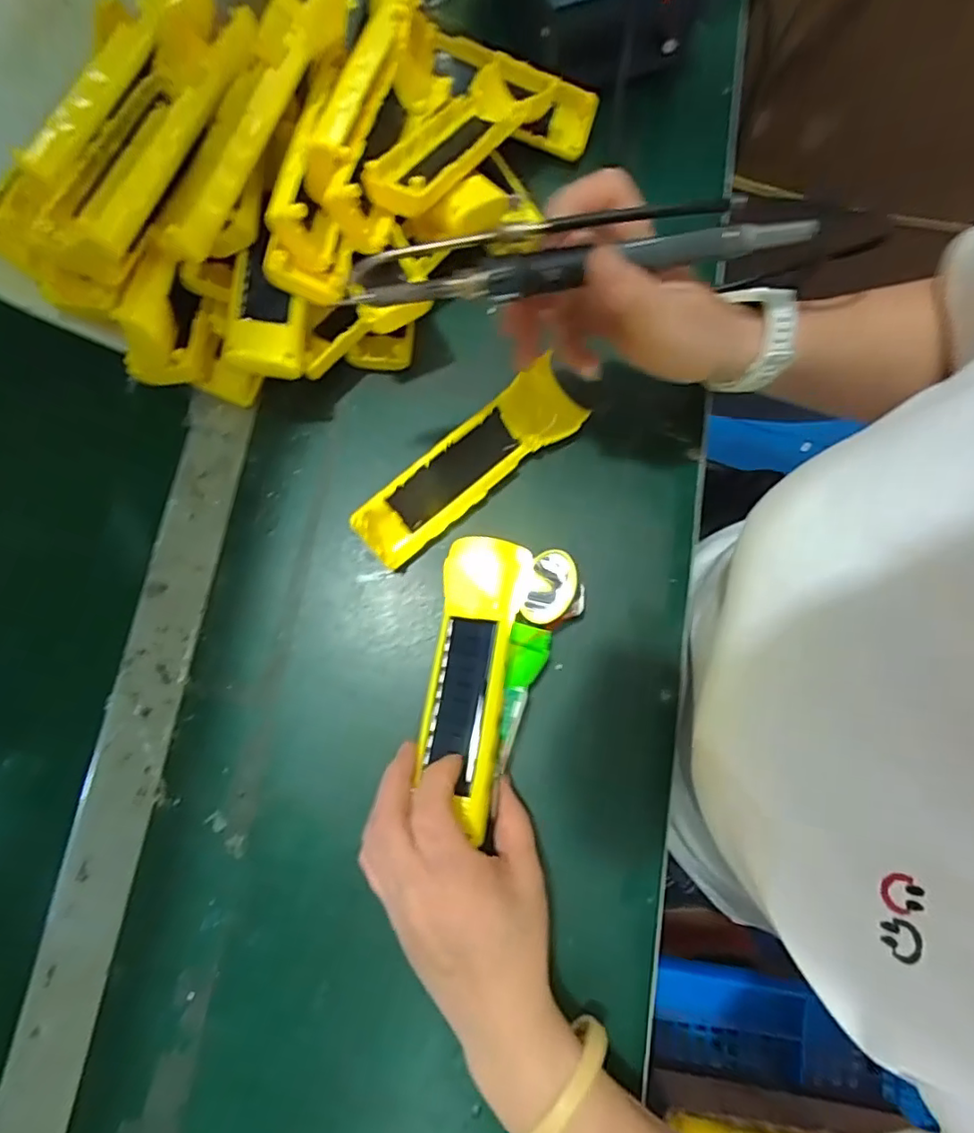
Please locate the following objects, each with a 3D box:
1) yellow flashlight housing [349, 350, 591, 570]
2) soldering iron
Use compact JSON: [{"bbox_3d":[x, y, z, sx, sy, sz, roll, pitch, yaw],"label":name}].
[{"bbox_3d":[-0.011,-0.064,0.367,0.158,0.030,0.040,-38,82,-7],"label":"yellow flashlight housing"},{"bbox_3d":[0.040,-0.138,0.257,0.203,0.023,0.018,-8,79,2],"label":"soldering iron"}]

